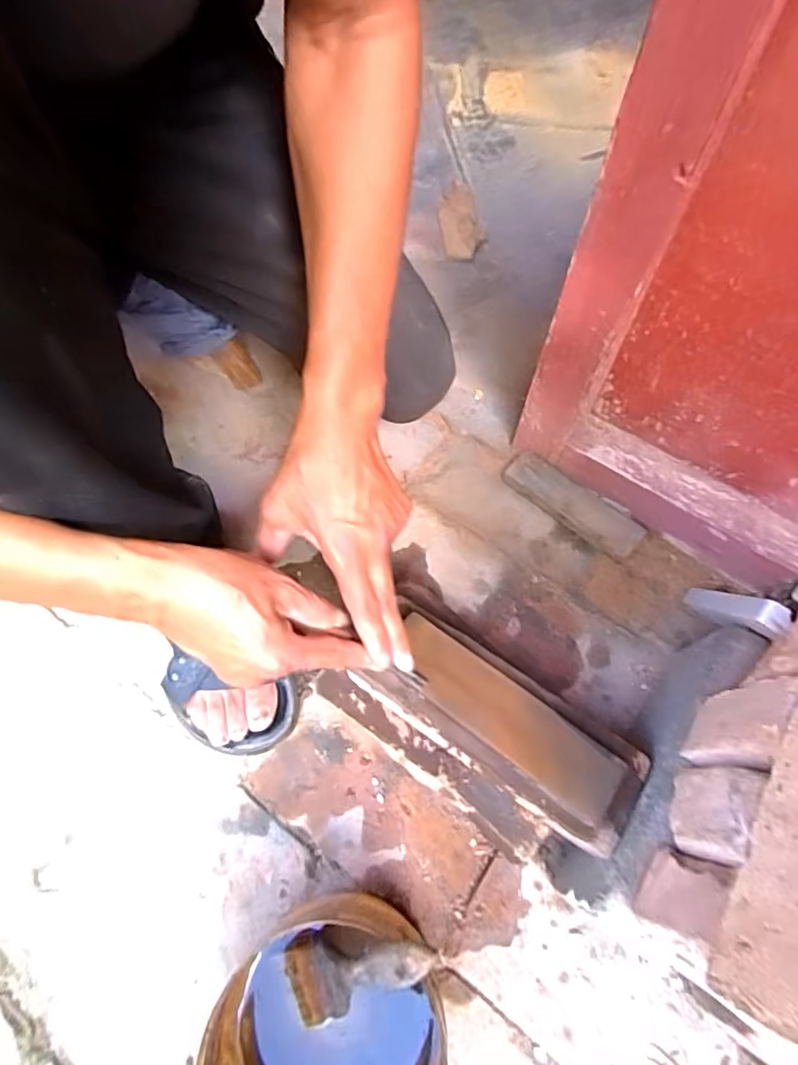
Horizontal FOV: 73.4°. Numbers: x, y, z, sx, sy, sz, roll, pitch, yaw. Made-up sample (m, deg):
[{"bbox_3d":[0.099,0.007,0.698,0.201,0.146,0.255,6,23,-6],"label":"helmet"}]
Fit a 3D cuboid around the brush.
[{"bbox_3d":[-0.030,0.297,0.362,0.012,0.166,0.050,0,56,-46],"label":"brush"}]

